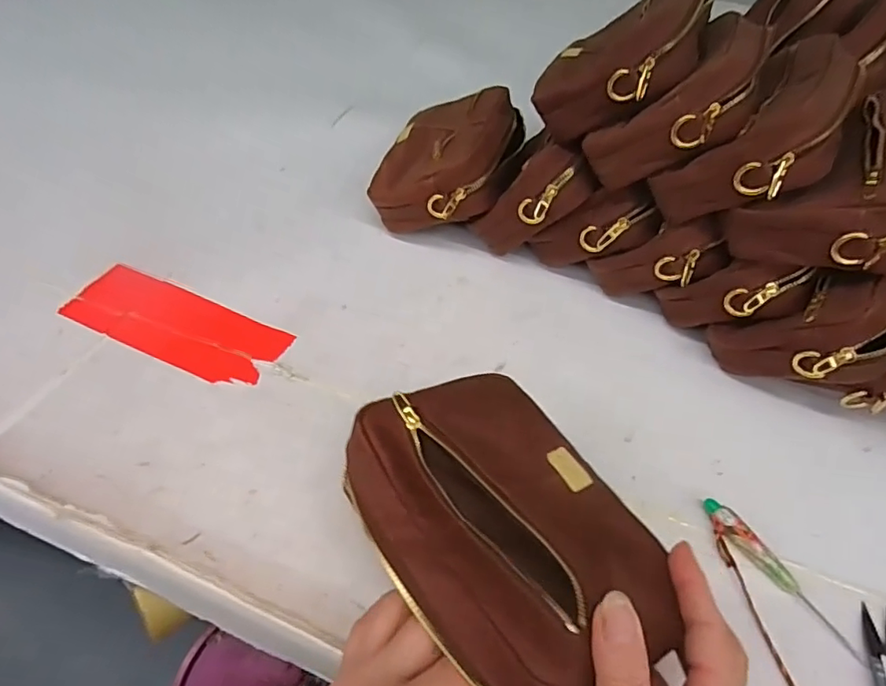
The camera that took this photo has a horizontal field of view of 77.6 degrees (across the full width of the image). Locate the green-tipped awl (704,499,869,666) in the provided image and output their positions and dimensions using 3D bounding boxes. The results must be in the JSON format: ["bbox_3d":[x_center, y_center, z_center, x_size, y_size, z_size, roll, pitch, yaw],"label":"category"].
[{"bbox_3d":[0.215,0.147,0.351,0.014,0.015,0.114,-30,58,-27],"label":"green-tipped awl"}]

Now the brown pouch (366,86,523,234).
[{"bbox_3d":[0.012,-0.191,0.564,0.133,0.071,0.199,-2,46,27],"label":"brown pouch"}]

